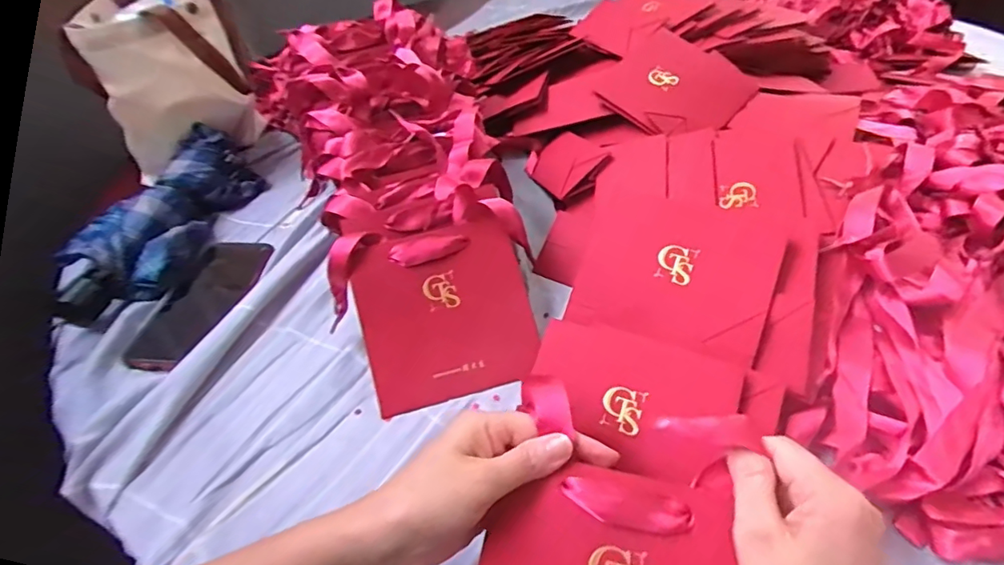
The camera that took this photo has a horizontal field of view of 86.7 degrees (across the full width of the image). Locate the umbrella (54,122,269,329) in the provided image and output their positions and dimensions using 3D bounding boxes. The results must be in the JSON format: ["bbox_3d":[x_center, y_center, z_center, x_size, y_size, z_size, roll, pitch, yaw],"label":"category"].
[{"bbox_3d":[-0.367,-0.070,0.572,0.099,0.073,0.267,3,45,8],"label":"umbrella"}]

